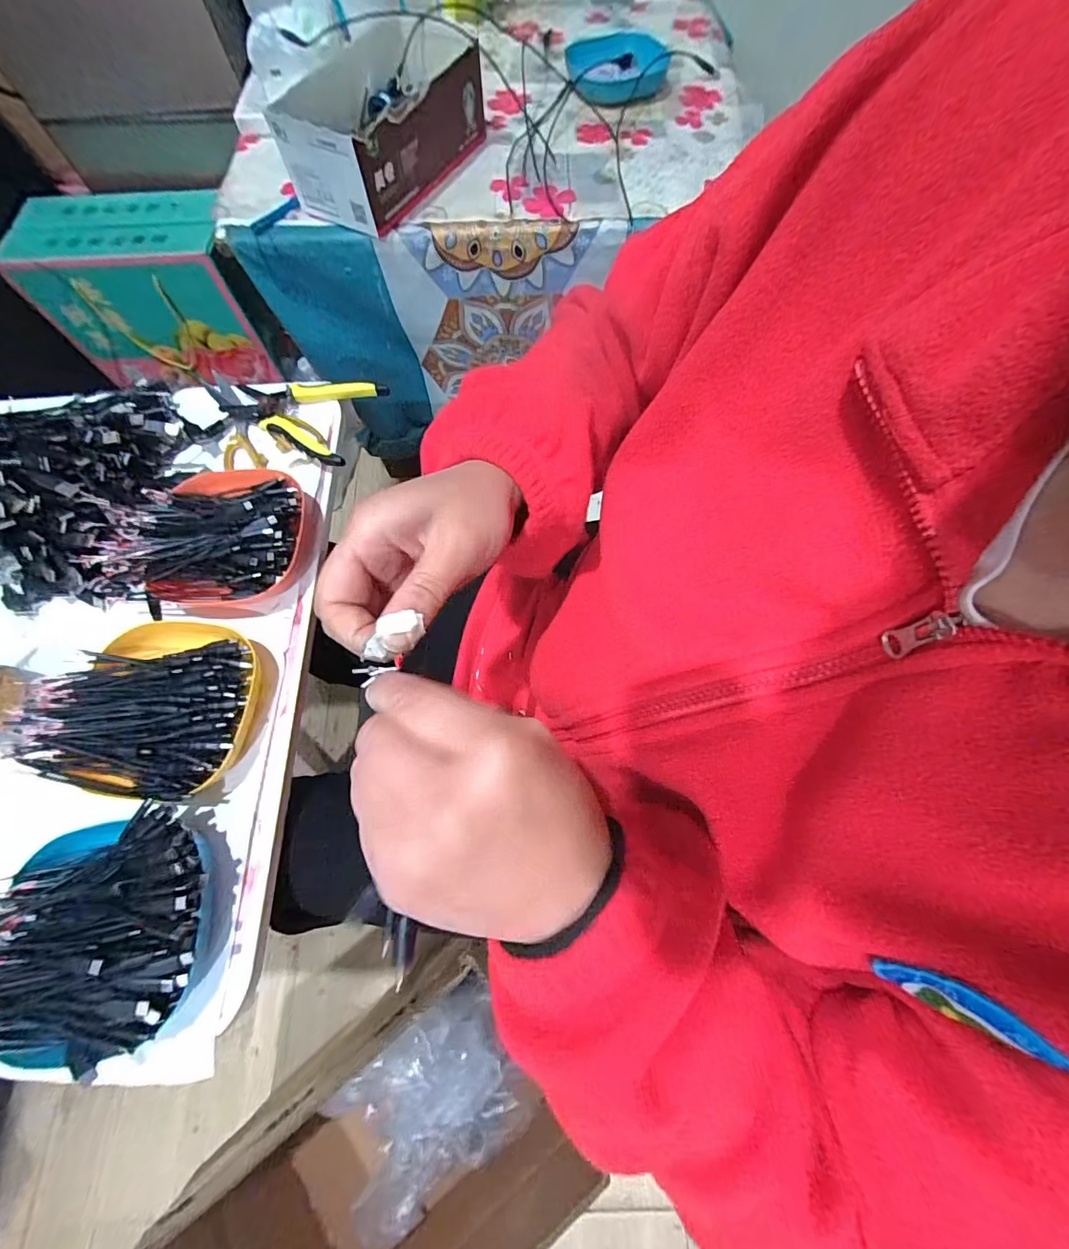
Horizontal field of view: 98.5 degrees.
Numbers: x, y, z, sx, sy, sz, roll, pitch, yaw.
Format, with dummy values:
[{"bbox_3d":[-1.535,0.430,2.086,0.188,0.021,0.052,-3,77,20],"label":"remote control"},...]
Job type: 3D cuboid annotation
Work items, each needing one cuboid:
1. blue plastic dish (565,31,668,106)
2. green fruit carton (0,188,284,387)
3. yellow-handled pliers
[{"bbox_3d":[0.122,-0.824,0.682,0.142,0.033,0.144,12,70,5],"label":"blue plastic dish"},{"bbox_3d":[-0.641,-0.563,0.799,0.317,0.228,0.144,-3,70,0],"label":"green fruit carton"},{"bbox_3d":[-0.248,-0.226,0.487,0.147,0.021,0.119,14,70,6],"label":"yellow-handled pliers"}]

